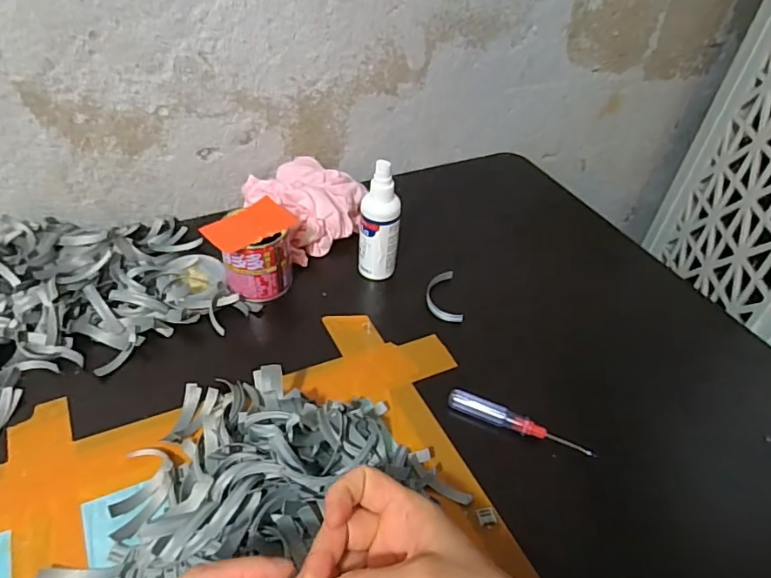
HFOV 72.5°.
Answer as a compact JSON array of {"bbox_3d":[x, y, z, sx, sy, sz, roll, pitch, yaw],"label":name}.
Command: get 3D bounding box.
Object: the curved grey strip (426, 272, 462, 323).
[{"bbox_3d":[0.058,0.008,0.544,0.032,0.010,0.071,0,43,-5],"label":"curved grey strip"}]

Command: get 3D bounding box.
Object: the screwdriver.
[{"bbox_3d":[0.109,0.110,0.432,0.117,0.013,0.015,20,45,15],"label":"screwdriver"}]

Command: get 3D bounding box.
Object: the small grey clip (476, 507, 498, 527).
[{"bbox_3d":[0.073,0.164,0.380,0.013,0.004,0.012,-5,44,-10],"label":"small grey clip"}]

